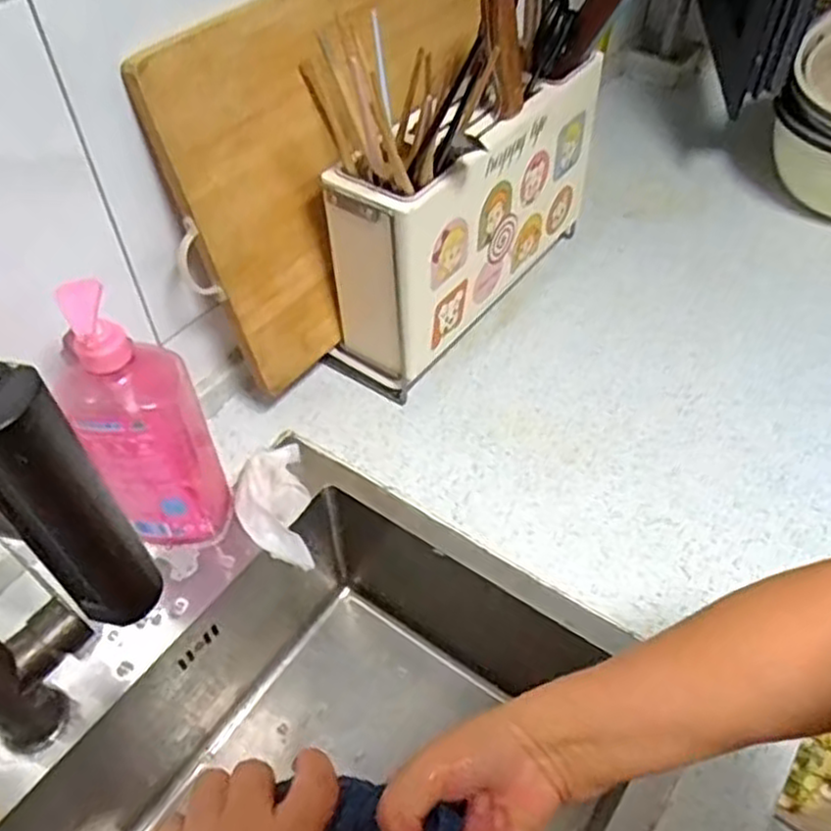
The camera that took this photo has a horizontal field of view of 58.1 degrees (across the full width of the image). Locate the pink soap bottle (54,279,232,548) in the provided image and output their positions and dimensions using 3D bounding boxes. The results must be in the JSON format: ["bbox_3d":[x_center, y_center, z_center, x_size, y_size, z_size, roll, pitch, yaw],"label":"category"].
[{"bbox_3d":[-0.212,0.011,0.588,0.086,0.262,0.056,-20,51,-15],"label":"pink soap bottle"}]

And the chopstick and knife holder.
[{"bbox_3d":[0.055,-0.205,0.790,0.104,0.240,0.341,27,54,23],"label":"chopstick and knife holder"}]

